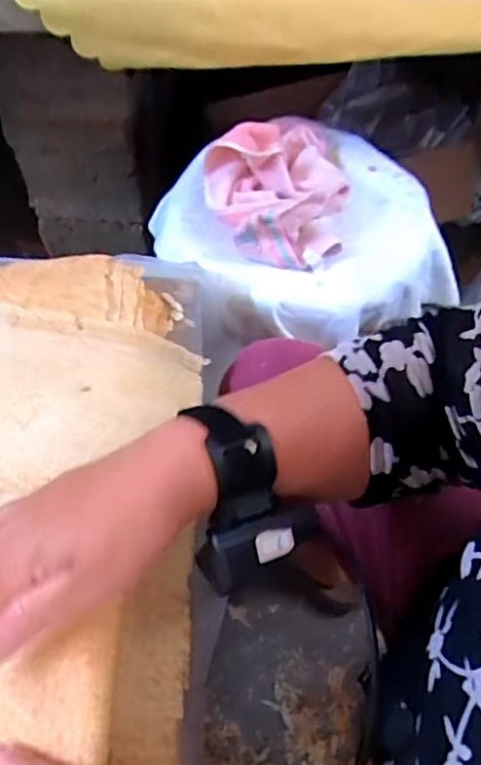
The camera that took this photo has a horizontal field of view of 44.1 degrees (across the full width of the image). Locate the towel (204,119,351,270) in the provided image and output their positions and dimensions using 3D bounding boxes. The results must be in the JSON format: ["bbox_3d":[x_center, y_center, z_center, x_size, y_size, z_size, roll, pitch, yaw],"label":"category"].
[{"bbox_3d":[0.040,-0.235,0.678,0.155,0.076,0.223,0,57,2],"label":"towel"}]

